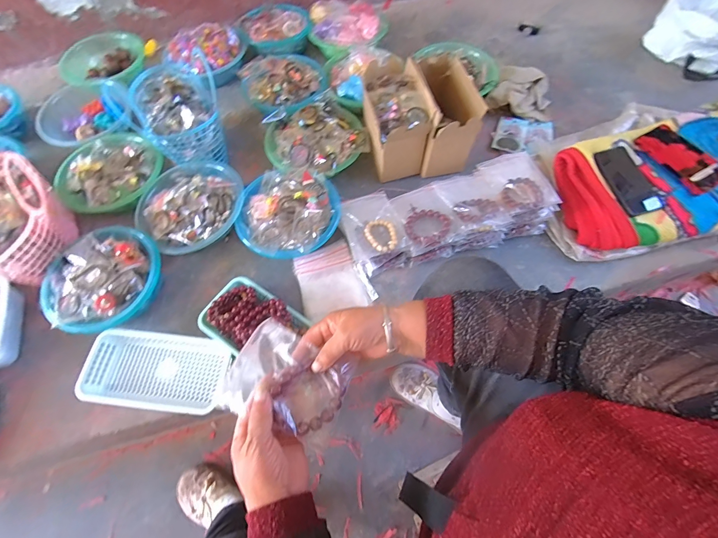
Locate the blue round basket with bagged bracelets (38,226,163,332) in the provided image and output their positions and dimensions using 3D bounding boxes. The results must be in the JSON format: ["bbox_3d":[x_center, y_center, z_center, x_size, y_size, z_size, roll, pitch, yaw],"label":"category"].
[{"bbox_3d":[-0.515,0.021,0.670,0.194,0.077,0.221,31,69,15],"label":"blue round basket with bagged bracelets"}]

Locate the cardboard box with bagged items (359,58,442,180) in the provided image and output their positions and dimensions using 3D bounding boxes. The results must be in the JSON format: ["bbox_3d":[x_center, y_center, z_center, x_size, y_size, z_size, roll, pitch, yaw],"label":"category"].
[{"bbox_3d":[0.087,-0.353,0.798,0.132,0.178,0.218,-8,65,-2],"label":"cardboard box with bagged items"}]

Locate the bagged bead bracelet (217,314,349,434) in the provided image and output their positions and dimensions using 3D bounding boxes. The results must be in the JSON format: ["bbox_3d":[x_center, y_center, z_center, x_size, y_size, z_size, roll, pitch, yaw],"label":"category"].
[{"bbox_3d":[-0.087,0.129,0.382,0.141,0.036,0.109,27,68,13],"label":"bagged bead bracelet"}]

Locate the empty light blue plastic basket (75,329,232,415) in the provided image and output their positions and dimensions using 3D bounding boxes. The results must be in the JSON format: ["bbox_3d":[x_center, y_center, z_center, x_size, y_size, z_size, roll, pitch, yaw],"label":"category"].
[{"bbox_3d":[-0.386,0.198,0.634,0.257,0.056,0.132,4,65,3],"label":"empty light blue plastic basket"}]

